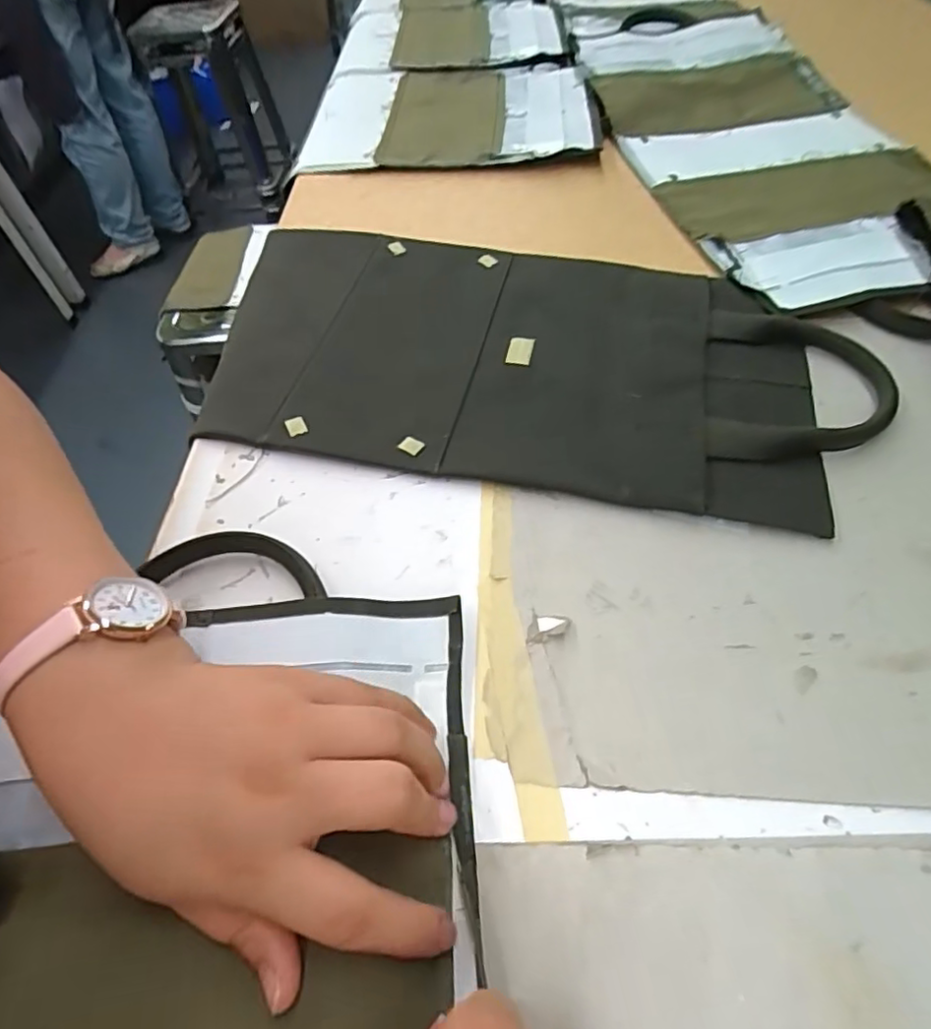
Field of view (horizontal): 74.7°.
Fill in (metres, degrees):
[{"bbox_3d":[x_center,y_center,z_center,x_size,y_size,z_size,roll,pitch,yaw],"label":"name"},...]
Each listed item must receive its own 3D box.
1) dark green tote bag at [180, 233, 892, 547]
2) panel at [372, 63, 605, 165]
[{"bbox_3d":[0.040,-0.108,0.403,0.412,0.015,0.224,10,54,9],"label":"dark green tote bag"},{"bbox_3d":[0.028,-0.433,0.645,0.213,0.014,0.243,3,53,3],"label":"panel"}]

